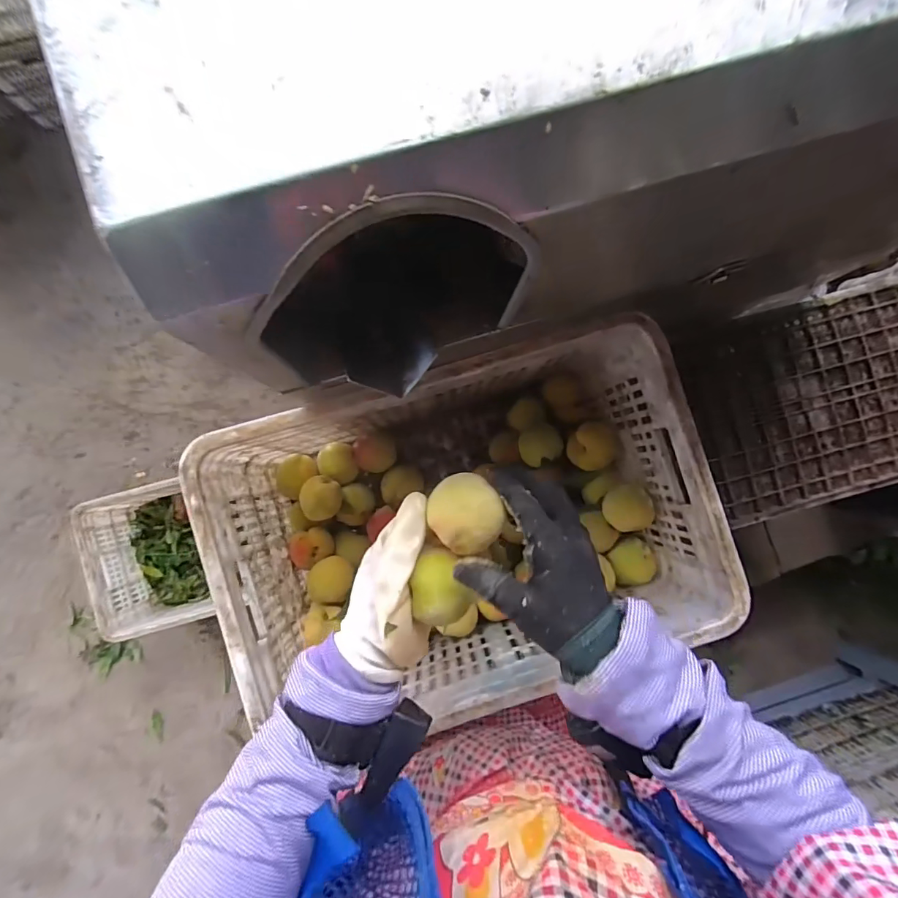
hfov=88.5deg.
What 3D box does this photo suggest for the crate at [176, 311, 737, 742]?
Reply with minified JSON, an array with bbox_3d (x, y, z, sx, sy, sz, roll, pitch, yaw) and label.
[{"bbox_3d":[0.016,0.093,0.617,0.522,0.284,0.347,-16,89,-3],"label":"crate"}]

